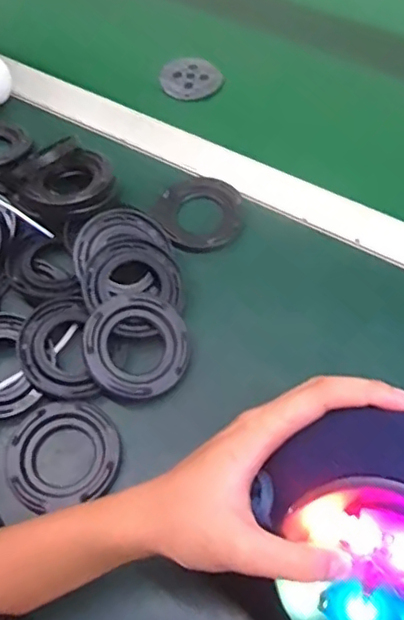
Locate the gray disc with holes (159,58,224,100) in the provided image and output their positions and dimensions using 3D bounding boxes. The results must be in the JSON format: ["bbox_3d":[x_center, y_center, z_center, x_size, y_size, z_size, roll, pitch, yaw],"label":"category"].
[{"bbox_3d":[-0.010,-0.233,0.598,0.058,0.011,0.054,-1,60,2],"label":"gray disc with holes"}]

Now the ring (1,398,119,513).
[{"bbox_3d":[-0.093,0.096,0.398,0.073,0.008,0.070,-1,60,2],"label":"ring"}]

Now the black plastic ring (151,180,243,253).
[{"bbox_3d":[-0.002,-0.080,0.493,0.071,0.012,0.072,-1,60,2],"label":"black plastic ring"}]

